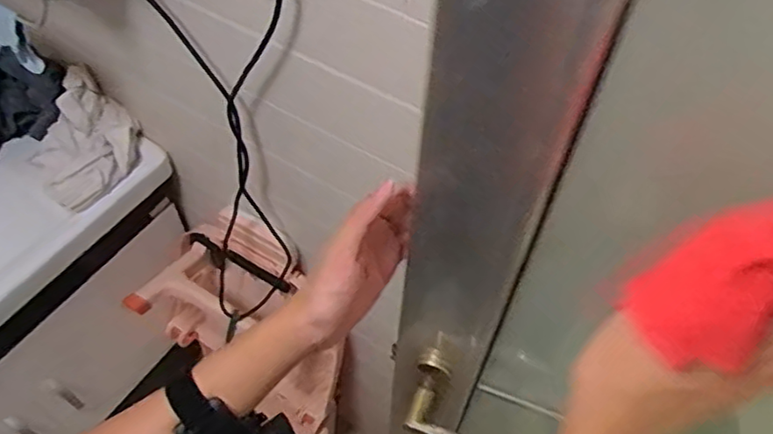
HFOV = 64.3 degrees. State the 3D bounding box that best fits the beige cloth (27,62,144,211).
[{"bbox_3d":[-0.482,-0.118,0.976,0.162,0.108,0.168,34,61,22],"label":"beige cloth"}]

